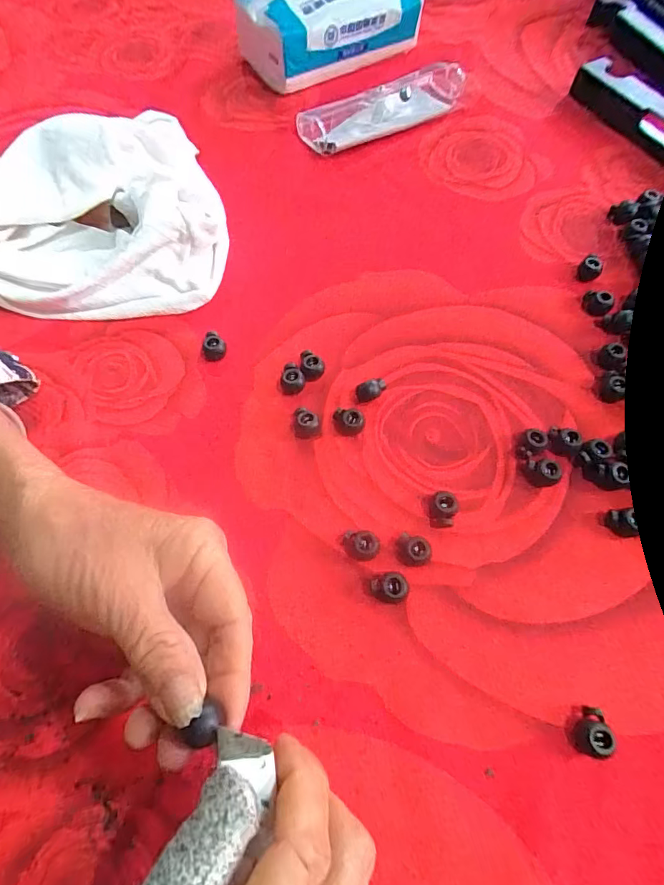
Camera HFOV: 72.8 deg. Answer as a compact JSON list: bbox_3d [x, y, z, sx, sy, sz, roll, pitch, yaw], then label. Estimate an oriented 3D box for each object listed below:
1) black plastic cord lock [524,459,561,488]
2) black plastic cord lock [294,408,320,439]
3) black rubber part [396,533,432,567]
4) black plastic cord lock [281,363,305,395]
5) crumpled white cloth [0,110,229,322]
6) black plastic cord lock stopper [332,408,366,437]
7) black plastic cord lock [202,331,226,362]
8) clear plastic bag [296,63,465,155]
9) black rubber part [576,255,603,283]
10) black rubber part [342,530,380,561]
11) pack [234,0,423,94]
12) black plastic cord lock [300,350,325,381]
[{"bbox_3d":[0.120,0.017,0.255,0.016,0.013,0.012,7,65,4],"label":"black plastic cord lock"},{"bbox_3d":[-0.015,-0.012,0.272,0.015,0.011,0.017,1,64,1],"label":"black plastic cord lock"},{"bbox_3d":[0.043,0.057,0.239,0.017,0.011,0.014,12,65,6],"label":"black rubber part"},{"bbox_3d":[-0.025,-0.040,0.286,0.013,0.012,0.015,-40,70,-17],"label":"black plastic cord lock"},{"bbox_3d":[-0.192,-0.163,0.319,0.231,0.058,0.147,1,64,1],"label":"crumpled white cloth"},{"bbox_3d":[0.010,-0.012,0.272,0.019,0.010,0.014,4,64,3],"label":"black plastic cord lock stopper"},{"bbox_3d":[-0.078,-0.062,0.297,0.015,0.012,0.014,0,64,1],"label":"black plastic cord lock"},{"bbox_3d":[0.048,-0.301,0.402,0.158,0.027,0.042,-28,67,-12],"label":"clear plastic bag"},{"bbox_3d":[0.183,-0.122,0.319,0.015,0.012,0.013,33,69,15],"label":"black rubber part"},{"bbox_3d":[0.016,0.055,0.241,0.019,0.011,0.014,5,65,3],"label":"black rubber part"},{"bbox_3d":[-0.005,-0.409,0.425,0.170,0.080,0.086,-27,67,-12],"label":"pack"},{"bbox_3d":[-0.013,-0.050,0.290,0.015,0.011,0.017,-8,65,-3],"label":"black plastic cord lock"}]

